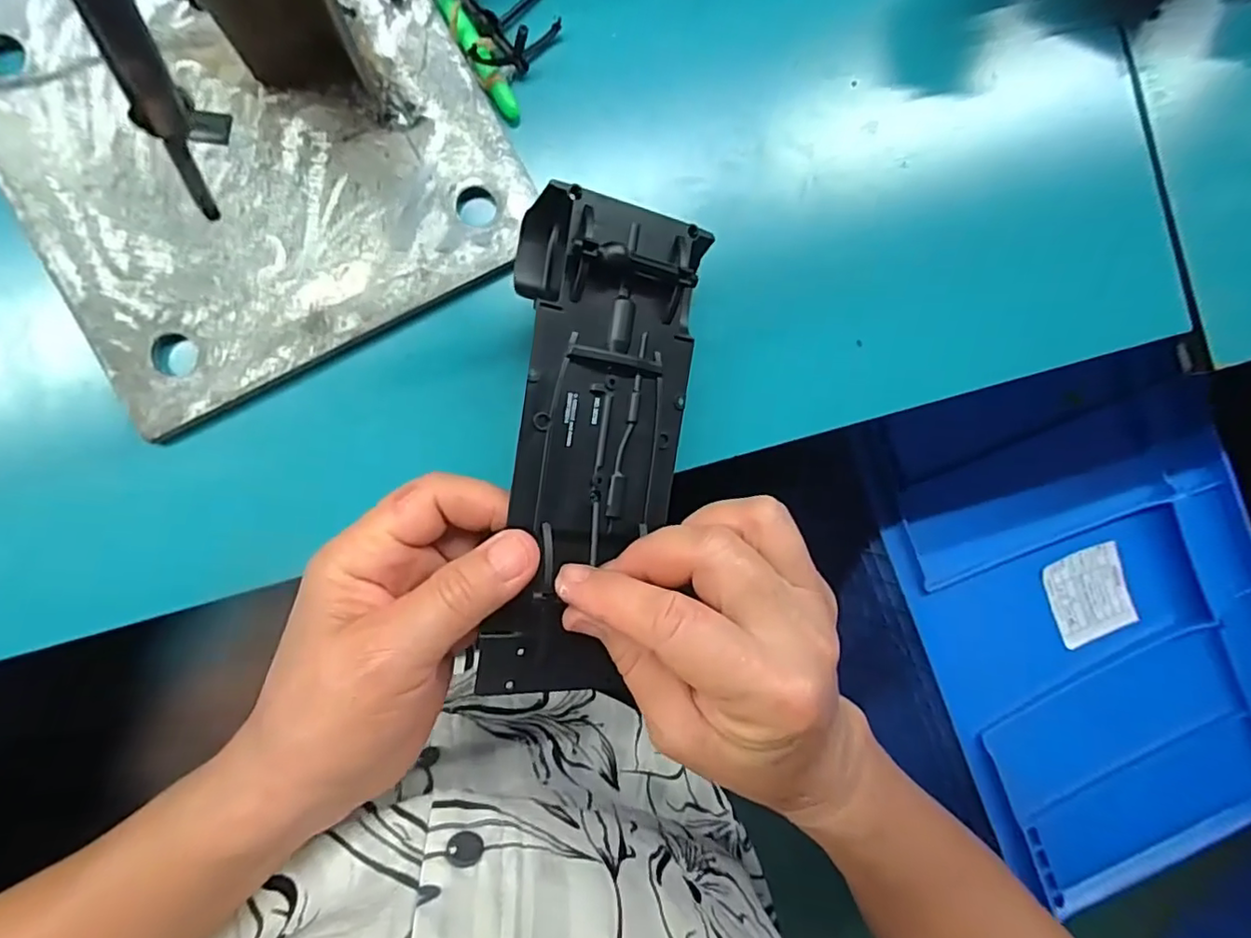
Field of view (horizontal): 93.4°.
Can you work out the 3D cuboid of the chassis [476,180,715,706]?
[{"bbox_3d":[-0.014,-0.006,0.237,0.071,0.029,0.193,9,91,-26],"label":"chassis"}]

